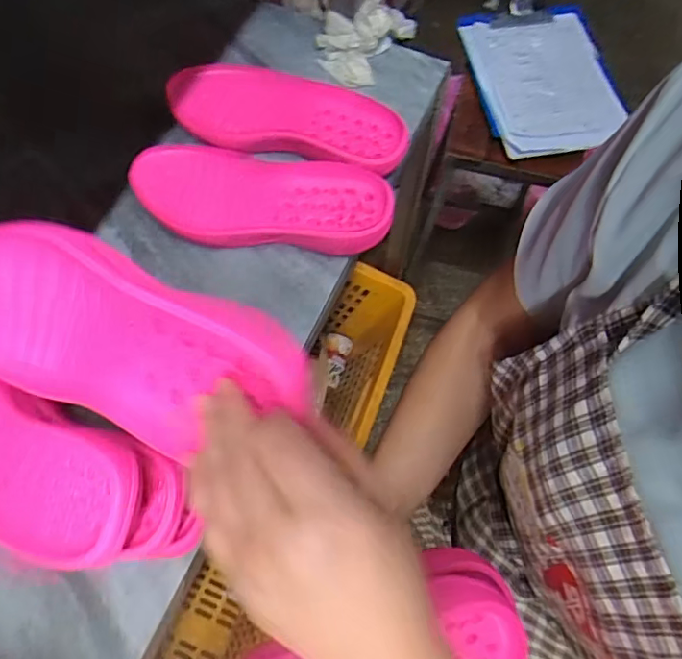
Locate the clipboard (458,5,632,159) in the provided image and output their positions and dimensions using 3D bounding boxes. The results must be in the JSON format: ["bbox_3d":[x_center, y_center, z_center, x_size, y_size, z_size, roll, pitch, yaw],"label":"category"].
[{"bbox_3d":[0.326,-0.410,0.876,0.207,0.028,0.298,-6,68,-3],"label":"clipboard"}]

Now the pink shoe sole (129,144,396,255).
[{"bbox_3d":[-0.075,-0.123,0.510,0.240,0.030,0.089,10,68,4],"label":"pink shoe sole"}]

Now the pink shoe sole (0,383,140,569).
[{"bbox_3d":[-0.234,0.084,0.367,0.237,0.032,0.086,16,67,24],"label":"pink shoe sole"}]

